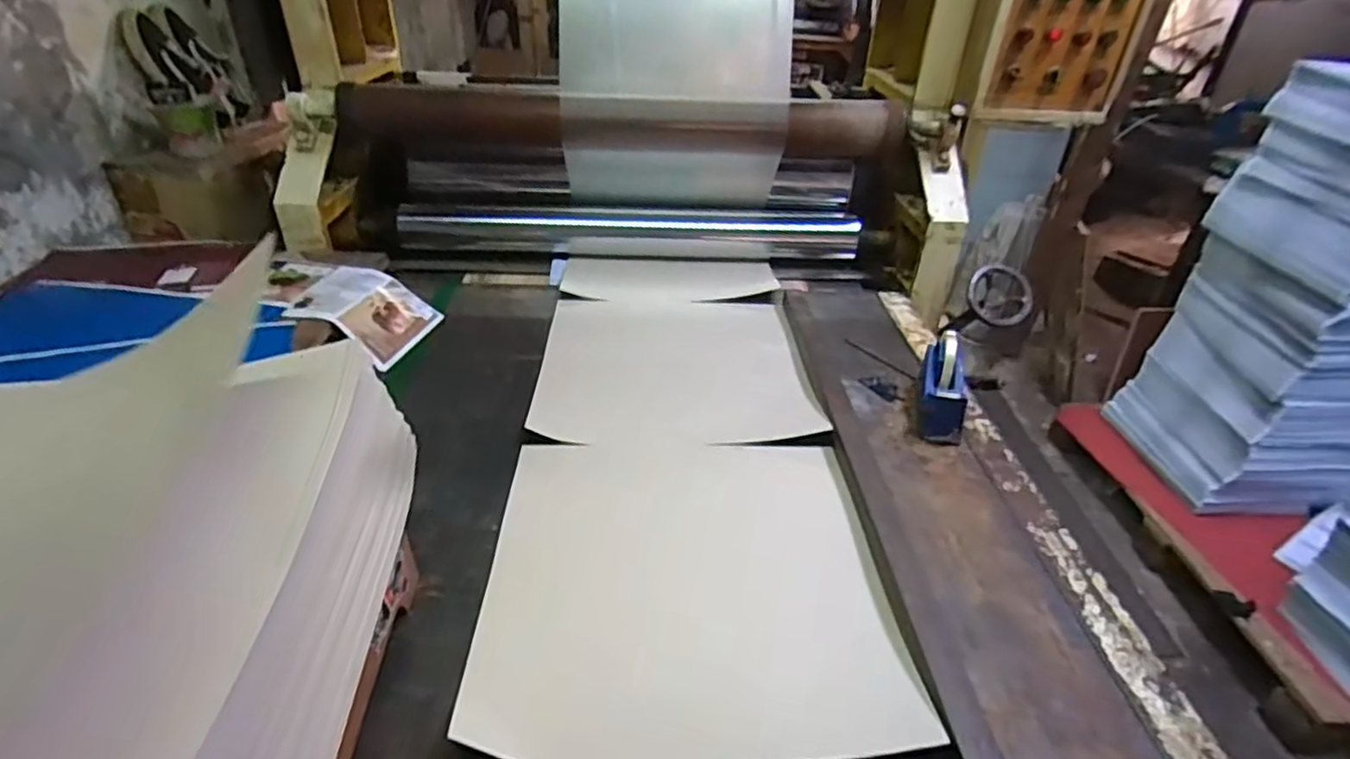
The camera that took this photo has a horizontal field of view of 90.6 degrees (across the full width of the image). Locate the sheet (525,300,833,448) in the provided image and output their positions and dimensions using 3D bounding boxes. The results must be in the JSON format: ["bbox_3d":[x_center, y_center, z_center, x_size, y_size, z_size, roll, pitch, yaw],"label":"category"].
[{"bbox_3d":[-0.006,-0.035,1.142,0.430,0.018,0.448,-1,35,-4],"label":"sheet"}]

